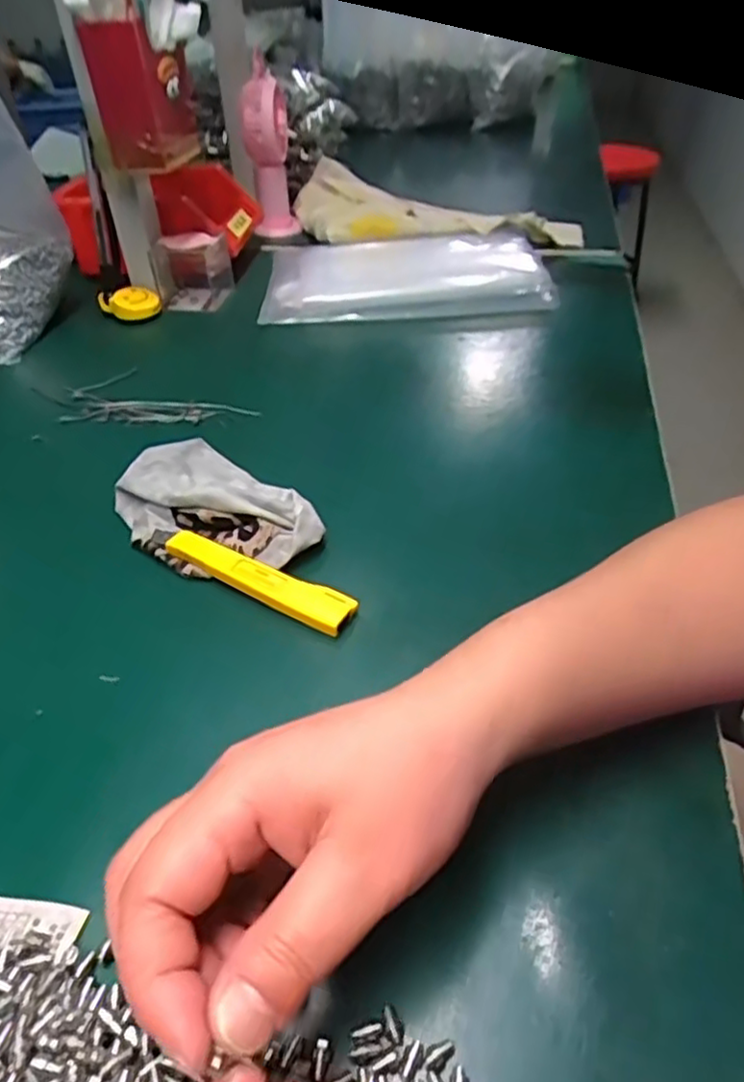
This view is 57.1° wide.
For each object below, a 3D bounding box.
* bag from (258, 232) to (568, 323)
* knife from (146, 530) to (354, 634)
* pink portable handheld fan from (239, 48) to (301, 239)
[{"bbox_3d":[0.028,-0.271,0.677,0.269,0.033,0.207,-3,41,-1],"label":"bag"},{"bbox_3d":[-0.067,0.017,0.360,0.127,0.011,0.020,19,45,23],"label":"knife"},{"bbox_3d":[-0.119,-0.444,0.791,0.056,0.164,0.076,-9,41,-7],"label":"pink portable handheld fan"}]

